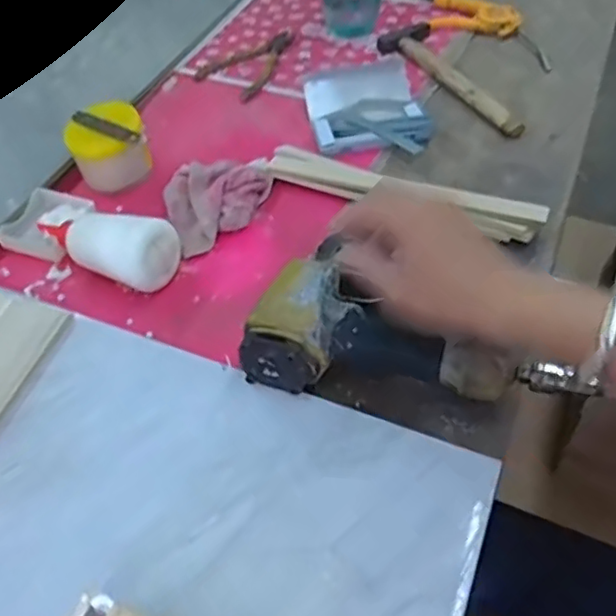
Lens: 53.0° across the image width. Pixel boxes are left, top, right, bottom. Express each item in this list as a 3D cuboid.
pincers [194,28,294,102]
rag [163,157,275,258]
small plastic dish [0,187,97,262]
[{"bbox_3d":[-0.076,-0.330,0.811,0.102,0.011,0.162,22,55,19],"label":"pincers"},{"bbox_3d":[-0.086,-0.113,0.618,0.115,0.042,0.085,-26,54,-17],"label":"rag"},{"bbox_3d":[-0.264,-0.086,0.629,0.070,0.019,0.083,19,54,17],"label":"small plastic dish"}]

